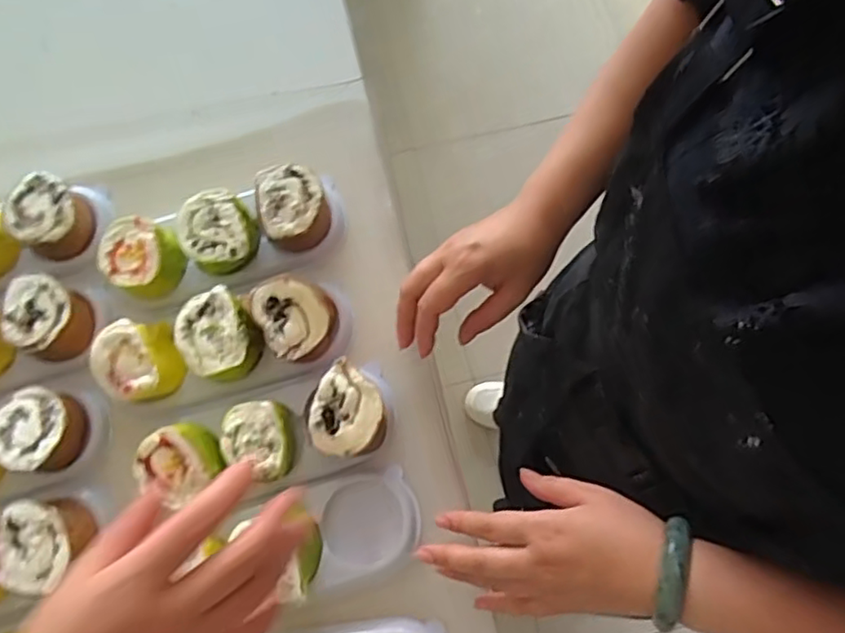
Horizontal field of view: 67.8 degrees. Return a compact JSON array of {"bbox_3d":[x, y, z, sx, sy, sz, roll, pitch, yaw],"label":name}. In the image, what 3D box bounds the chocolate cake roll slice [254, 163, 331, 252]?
[{"bbox_3d":[-0.108,-0.091,0.527,0.054,0.045,0.056,0,76,0],"label":"chocolate cake roll slice"}]

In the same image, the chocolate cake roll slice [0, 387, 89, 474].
[{"bbox_3d":[-0.297,0.090,0.491,0.055,0.056,0.060,0,76,0],"label":"chocolate cake roll slice"}]

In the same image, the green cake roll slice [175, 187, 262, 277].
[{"bbox_3d":[-0.170,-0.070,0.526,0.057,0.038,0.059,0,76,0],"label":"green cake roll slice"}]

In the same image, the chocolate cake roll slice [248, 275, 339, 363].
[{"bbox_3d":[-0.101,0.007,0.501,0.058,0.053,0.059,0,76,0],"label":"chocolate cake roll slice"}]

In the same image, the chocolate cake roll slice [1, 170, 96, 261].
[{"bbox_3d":[-0.312,-0.082,0.529,0.058,0.041,0.058,0,76,0],"label":"chocolate cake roll slice"}]

